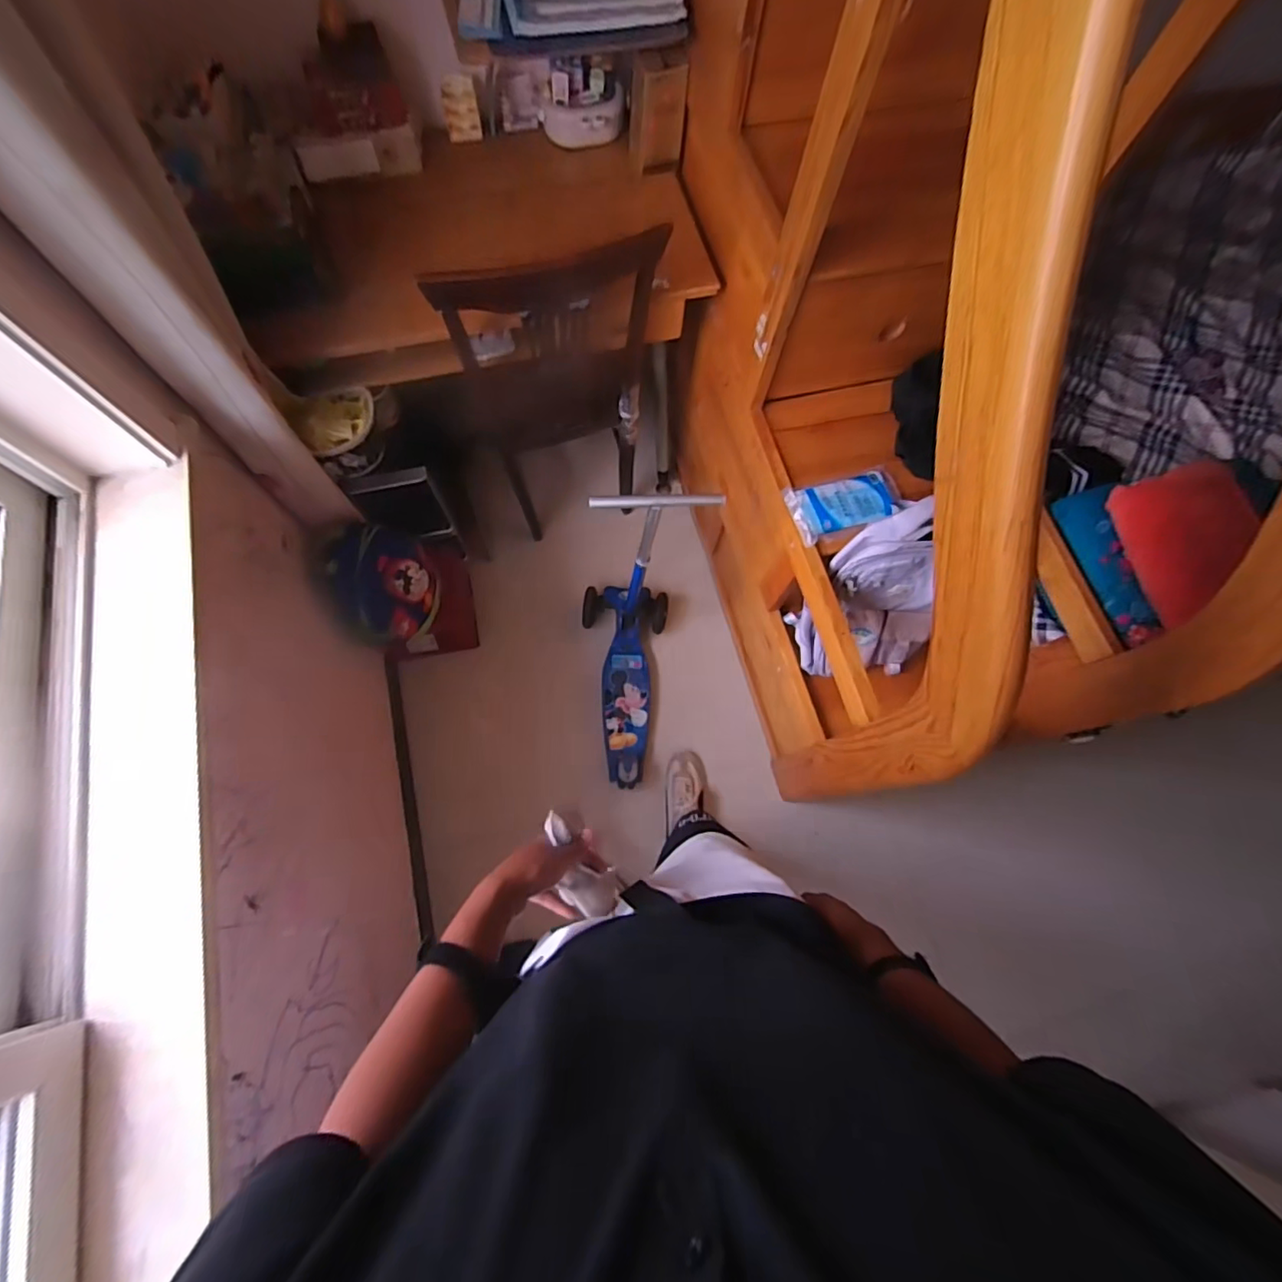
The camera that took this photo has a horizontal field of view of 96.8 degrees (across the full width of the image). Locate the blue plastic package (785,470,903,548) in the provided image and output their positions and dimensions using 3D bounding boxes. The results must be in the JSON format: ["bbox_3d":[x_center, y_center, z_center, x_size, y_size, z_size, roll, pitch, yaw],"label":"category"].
[{"bbox_3d":[0.404,-0.270,1.099,0.234,0.037,0.114,-19,74,-8],"label":"blue plastic package"}]

